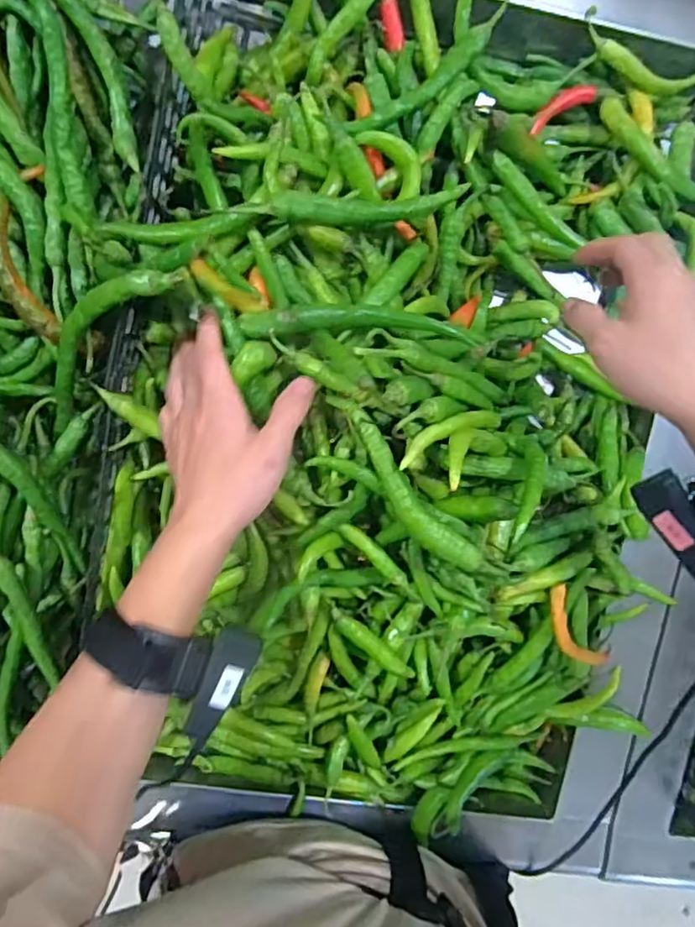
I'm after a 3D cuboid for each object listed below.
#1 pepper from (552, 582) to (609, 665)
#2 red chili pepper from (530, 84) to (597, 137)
[{"bbox_3d":[0.193,0.144,0.525,0.033,0.011,0.096,-38,108,-5],"label":"pepper"},{"bbox_3d":[0.182,-0.304,0.527,0.065,0.019,0.018,-31,94,-6],"label":"red chili pepper"}]

